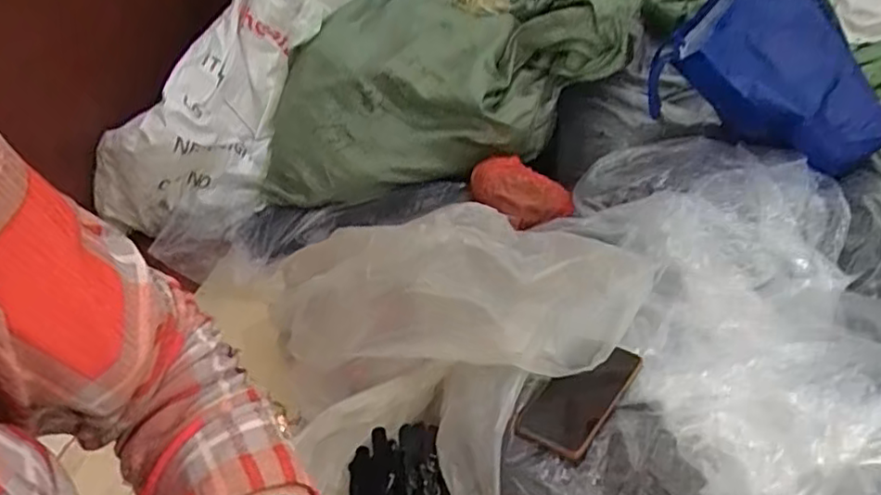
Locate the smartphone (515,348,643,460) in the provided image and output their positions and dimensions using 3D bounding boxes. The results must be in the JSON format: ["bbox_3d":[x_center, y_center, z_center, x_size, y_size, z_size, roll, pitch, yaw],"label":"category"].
[{"bbox_3d":[0.158,0.163,0.725,0.076,0.017,0.162,23,47,32],"label":"smartphone"}]

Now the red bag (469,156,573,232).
[{"bbox_3d":[0.135,-0.095,1.122,0.053,0.098,0.193,-32,44,-29],"label":"red bag"}]

